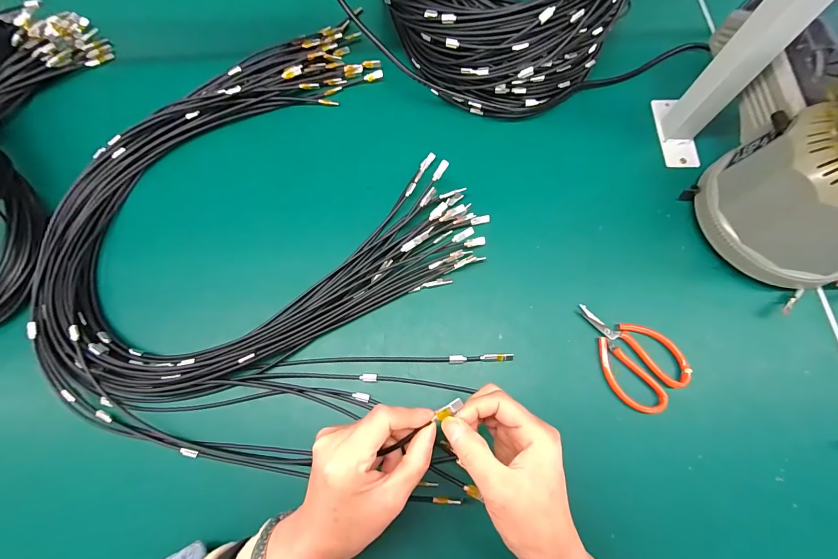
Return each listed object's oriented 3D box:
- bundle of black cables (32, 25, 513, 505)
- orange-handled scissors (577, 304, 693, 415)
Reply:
[{"bbox_3d":[-0.165,-0.075,0.417,0.469,0.034,0.523,5,72,3],"label":"bundle of black cables"},{"bbox_3d":[0.208,0.071,0.360,0.071,0.009,0.113,-31,74,-8],"label":"orange-handled scissors"}]

